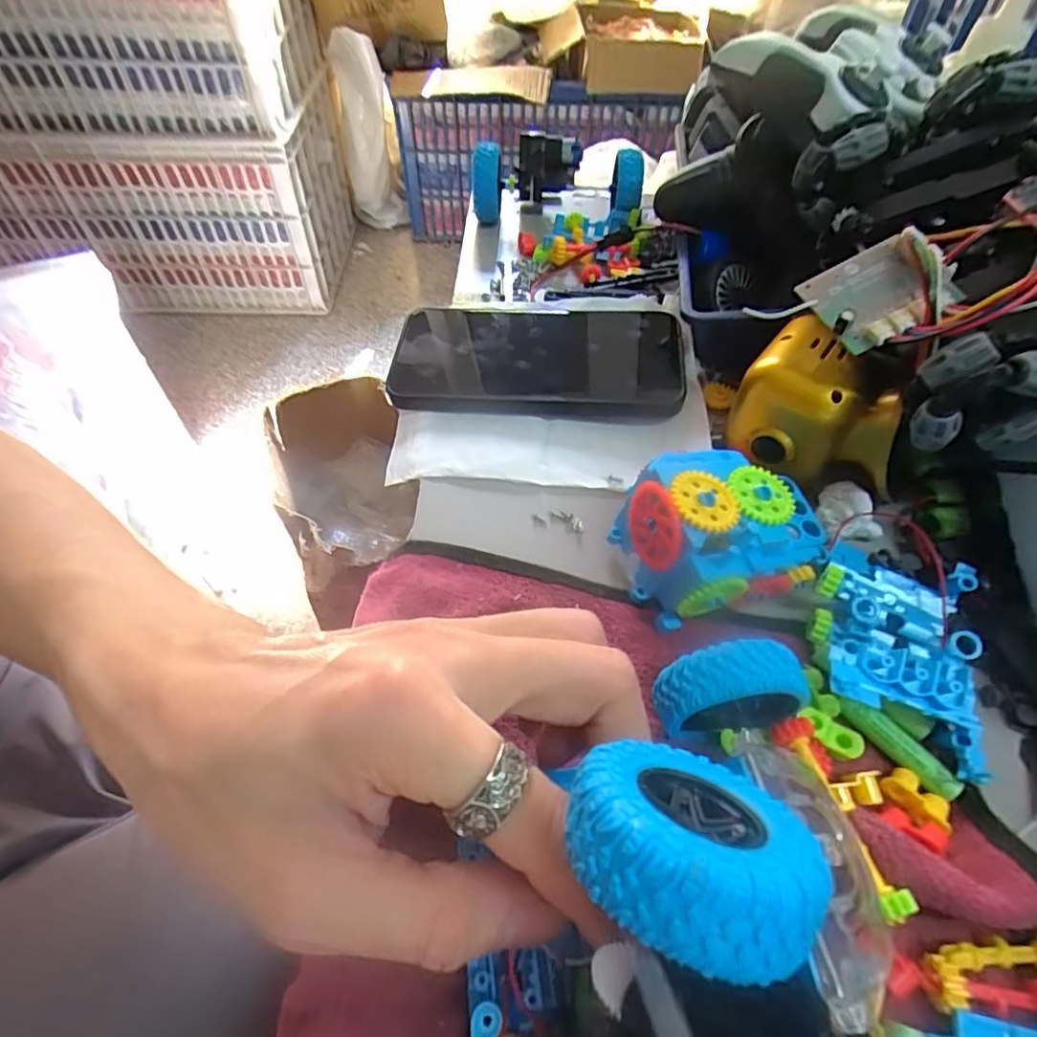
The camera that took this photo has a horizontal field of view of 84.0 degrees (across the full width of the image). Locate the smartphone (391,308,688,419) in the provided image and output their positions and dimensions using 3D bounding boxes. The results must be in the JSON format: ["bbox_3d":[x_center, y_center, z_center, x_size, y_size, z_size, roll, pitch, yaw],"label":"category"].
[{"bbox_3d":[0.011,-0.088,0.320,0.156,0.018,0.073,3,53,5],"label":"smartphone"}]

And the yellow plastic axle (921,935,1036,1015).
[{"bbox_3d":[0.146,0.127,0.166,0.064,0.009,0.013,-8,54,-7],"label":"yellow plastic axle"}]

